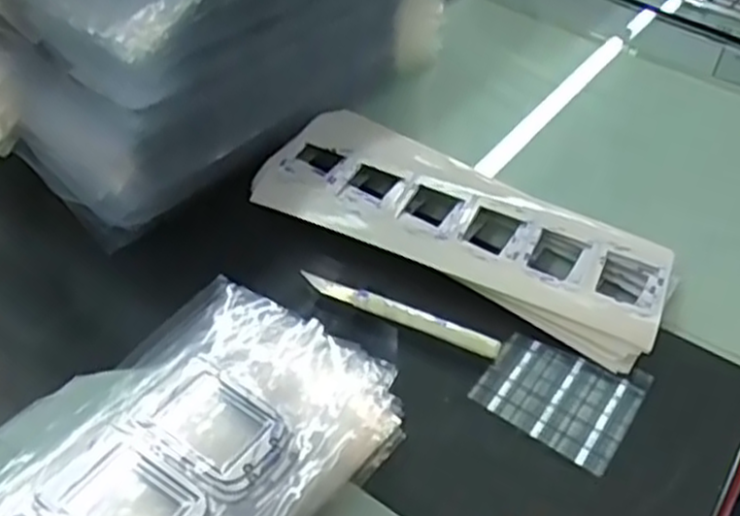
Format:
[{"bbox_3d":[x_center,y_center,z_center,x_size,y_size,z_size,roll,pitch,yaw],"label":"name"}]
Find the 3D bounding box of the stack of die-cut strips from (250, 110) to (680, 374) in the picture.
[{"bbox_3d":[0.054,-0.024,0.447,0.238,0.014,0.109,26,47,18],"label":"stack of die-cut strips"}]

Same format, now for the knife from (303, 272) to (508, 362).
[{"bbox_3d":[0.016,0.028,0.401,0.107,0.005,0.012,22,45,14],"label":"knife"}]

